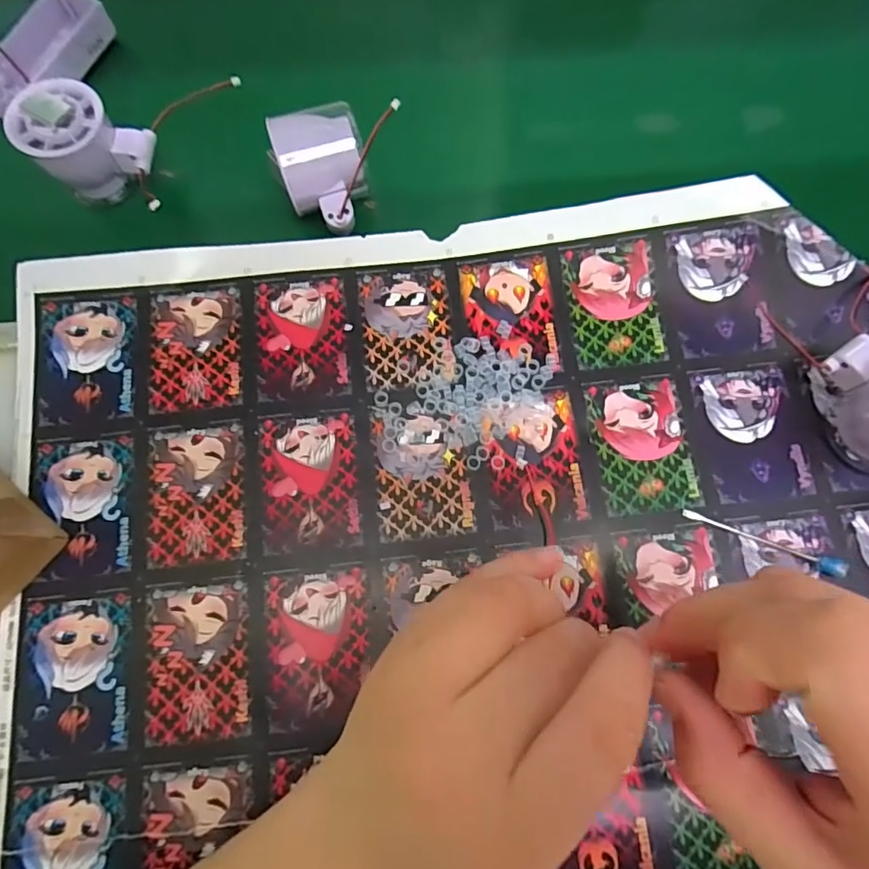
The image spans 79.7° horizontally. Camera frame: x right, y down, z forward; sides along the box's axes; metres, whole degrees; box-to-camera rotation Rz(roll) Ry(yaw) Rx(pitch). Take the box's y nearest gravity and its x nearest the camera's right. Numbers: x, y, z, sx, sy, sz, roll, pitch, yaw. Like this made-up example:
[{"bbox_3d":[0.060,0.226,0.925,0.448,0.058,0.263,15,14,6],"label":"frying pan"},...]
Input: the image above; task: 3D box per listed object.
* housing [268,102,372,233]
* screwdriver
[{"bbox_3d":[-0.072,-0.172,0.334,0.054,0.048,0.061,-12,77,-2],"label":"housing"},{"bbox_3d":[0.187,0.060,0.295,0.089,0.009,0.008,22,78,6],"label":"screwdriver"}]

